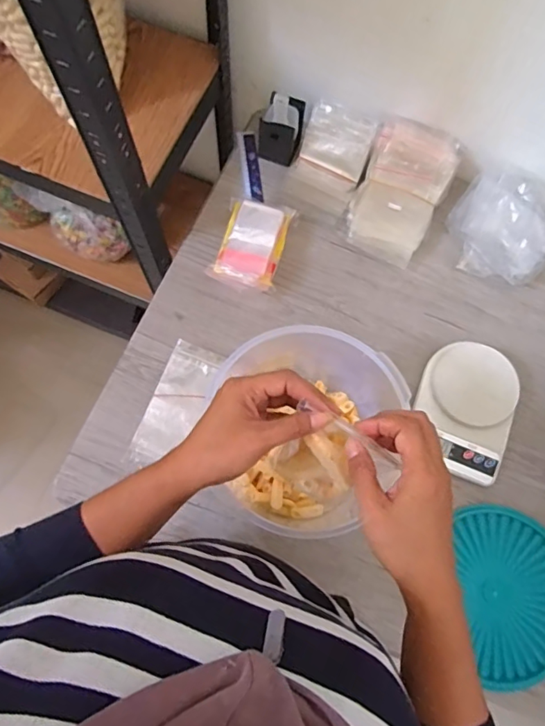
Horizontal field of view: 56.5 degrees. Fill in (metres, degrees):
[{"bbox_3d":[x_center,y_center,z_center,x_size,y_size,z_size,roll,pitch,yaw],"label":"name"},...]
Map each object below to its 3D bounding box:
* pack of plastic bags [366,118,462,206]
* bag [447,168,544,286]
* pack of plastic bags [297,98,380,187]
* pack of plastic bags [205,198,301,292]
[{"bbox_3d":[0.212,-0.302,0.751,0.128,0.026,0.099,17,98,-2],"label":"pack of plastic bags"},{"bbox_3d":[0.343,-0.195,0.736,0.159,0.077,0.135,27,75,6],"label":"bag"},{"bbox_3d":[0.102,-0.341,0.775,0.103,0.091,0.028,27,35,8],"label":"pack of plastic bags"},{"bbox_3d":[-0.028,-0.174,0.733,0.096,0.039,0.146,14,74,2],"label":"pack of plastic bags"}]

